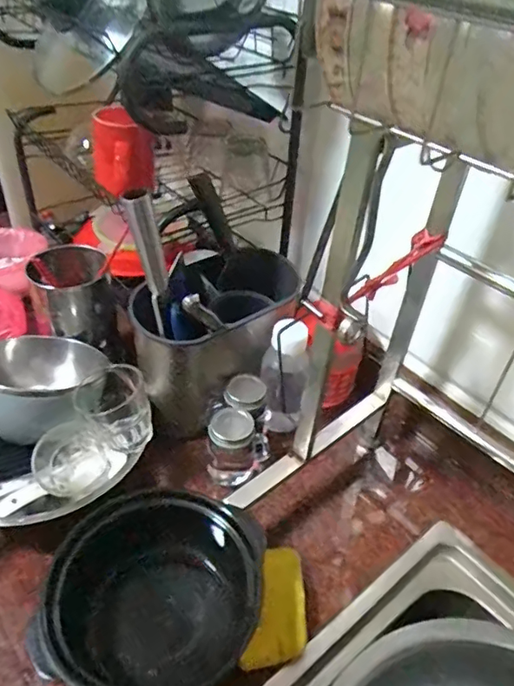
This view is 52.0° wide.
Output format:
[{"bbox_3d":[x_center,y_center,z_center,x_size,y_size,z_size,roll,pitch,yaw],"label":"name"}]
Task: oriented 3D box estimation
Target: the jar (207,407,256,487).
[{"bbox_3d":[-0.029,0.120,0.611,0.054,0.101,0.047,5,39,-1],"label":"jar"}]

